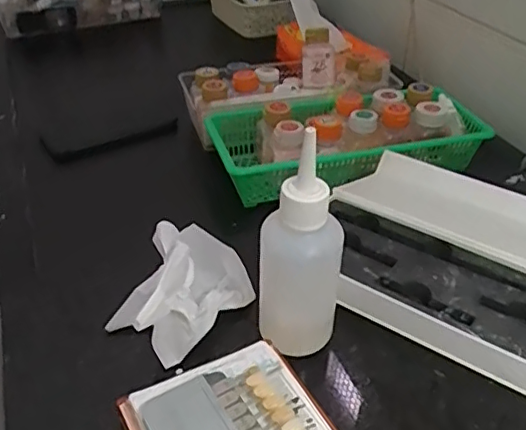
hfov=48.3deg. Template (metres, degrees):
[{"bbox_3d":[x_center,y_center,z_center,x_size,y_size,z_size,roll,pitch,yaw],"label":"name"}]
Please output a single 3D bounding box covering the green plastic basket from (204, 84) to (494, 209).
[{"bbox_3d":[0.090,-0.086,0.646,0.287,0.069,0.128,-11,38,-17],"label":"green plastic basket"}]

